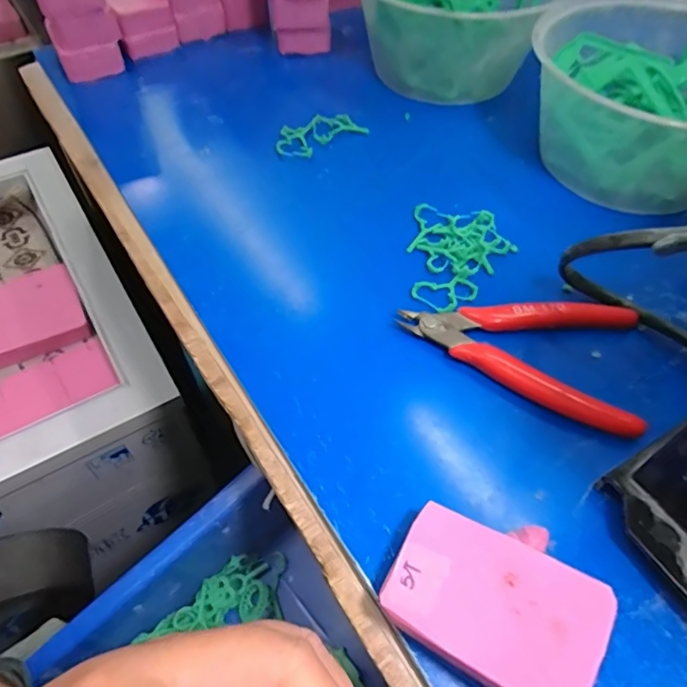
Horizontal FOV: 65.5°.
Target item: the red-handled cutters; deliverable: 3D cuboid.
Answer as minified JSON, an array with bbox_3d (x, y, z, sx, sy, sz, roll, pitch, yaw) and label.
[{"bbox_3d":[0.096,-0.005,0.279,0.124,0.012,0.067,20,57,14],"label":"red-handled cutters"}]

